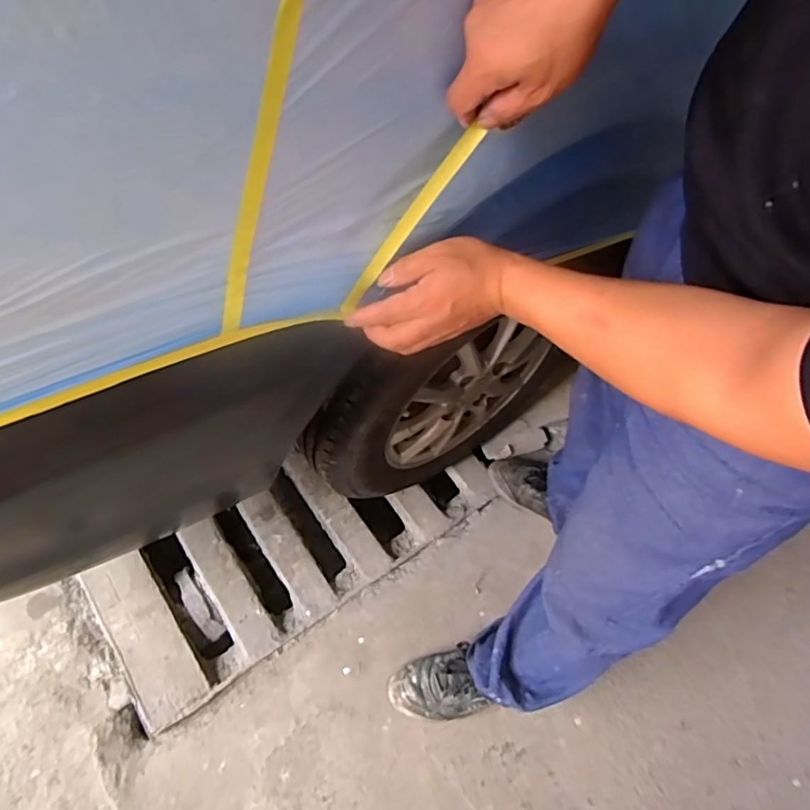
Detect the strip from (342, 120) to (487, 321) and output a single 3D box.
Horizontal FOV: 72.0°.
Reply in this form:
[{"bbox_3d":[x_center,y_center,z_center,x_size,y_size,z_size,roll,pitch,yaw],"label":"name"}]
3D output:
[{"bbox_3d":[-0.001,-0.148,0.464,0.014,0.185,0.008,5,43,-53],"label":"strip"}]

